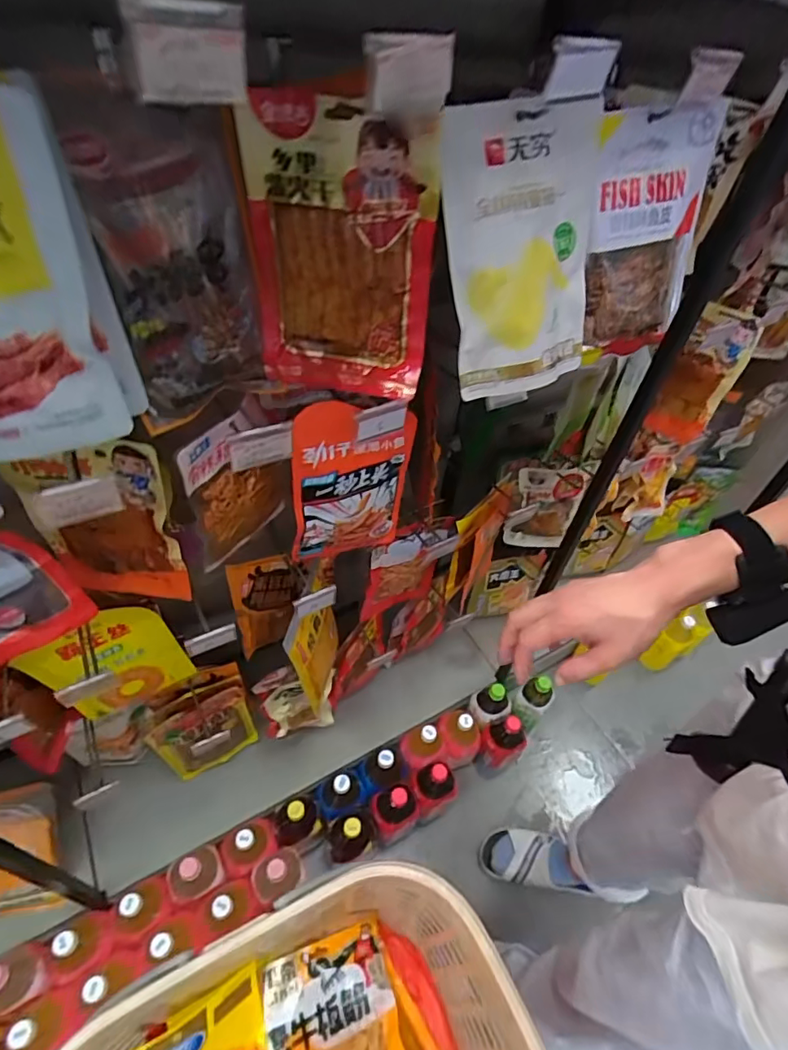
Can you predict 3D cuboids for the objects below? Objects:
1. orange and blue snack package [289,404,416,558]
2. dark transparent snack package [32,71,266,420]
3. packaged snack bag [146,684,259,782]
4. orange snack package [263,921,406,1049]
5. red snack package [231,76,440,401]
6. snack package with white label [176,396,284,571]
[{"bbox_3d":[-0.051,-0.047,0.650,0.149,0.239,0.017,-14,50,-19],"label":"orange and blue snack package"},{"bbox_3d":[-0.190,-0.234,0.464,0.127,0.253,0.033,-25,44,-24],"label":"dark transparent snack package"},{"bbox_3d":[-0.350,0.394,0.969,0.161,0.237,0.028,-26,55,-28],"label":"packaged snack bag"},{"bbox_3d":[-0.044,0.551,0.510,0.144,0.029,0.233,5,49,-34],"label":"orange snack package"},{"bbox_3d":[-0.052,-0.243,0.478,0.168,0.241,0.043,11,47,4],"label":"red snack package"},{"bbox_3d":[-0.184,-0.047,0.618,0.026,0.198,0.138,29,50,20],"label":"snack package with white label"}]

